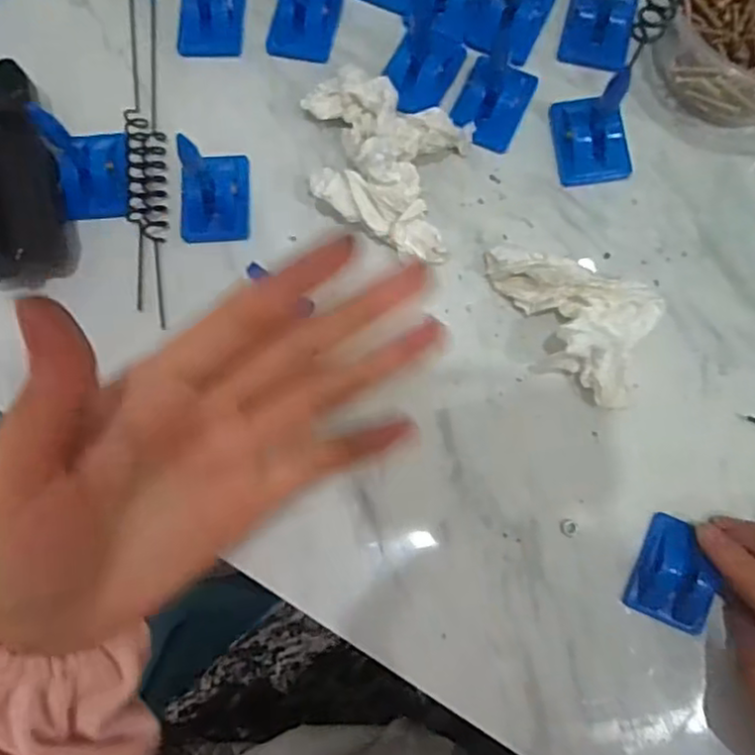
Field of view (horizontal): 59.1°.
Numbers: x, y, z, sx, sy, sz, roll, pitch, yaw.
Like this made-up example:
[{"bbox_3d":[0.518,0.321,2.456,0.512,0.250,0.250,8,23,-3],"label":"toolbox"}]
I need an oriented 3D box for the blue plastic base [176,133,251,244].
[{"bbox_3d":[-0.082,-0.092,0.328,0.033,0.025,0.044,-2,81,3],"label":"blue plastic base"}]

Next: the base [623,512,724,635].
[{"bbox_3d":[0.131,0.085,0.290,0.033,0.013,0.043,22,83,7],"label":"base"}]

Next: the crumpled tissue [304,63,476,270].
[{"bbox_3d":[0.001,-0.105,0.318,0.093,0.041,0.074,26,83,7],"label":"crumpled tissue"}]

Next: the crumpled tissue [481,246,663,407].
[{"bbox_3d":[0.084,-0.025,0.300,0.078,0.040,0.055,17,82,6],"label":"crumpled tissue"}]

